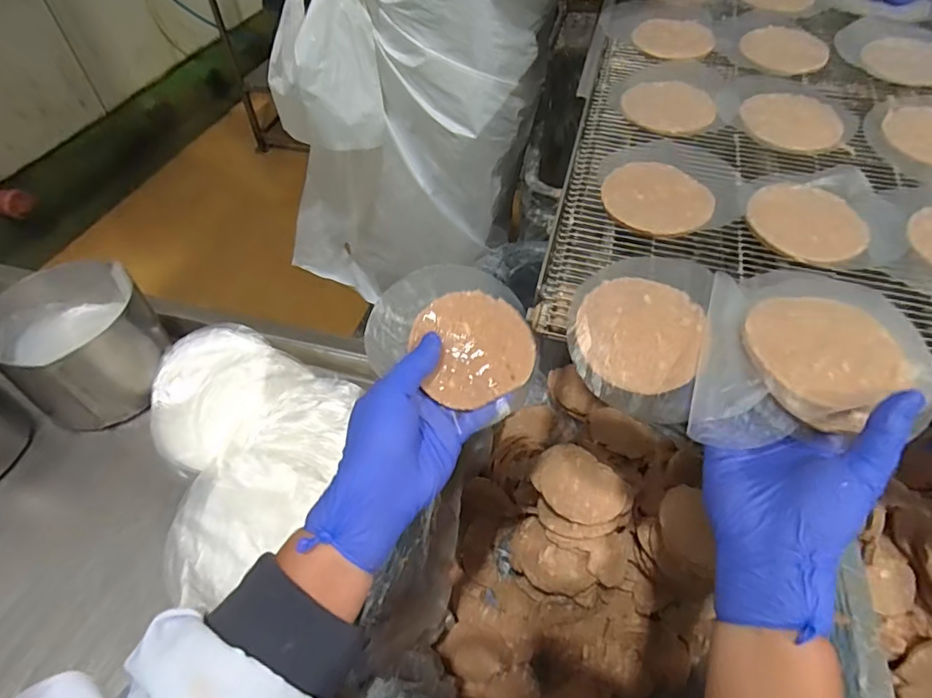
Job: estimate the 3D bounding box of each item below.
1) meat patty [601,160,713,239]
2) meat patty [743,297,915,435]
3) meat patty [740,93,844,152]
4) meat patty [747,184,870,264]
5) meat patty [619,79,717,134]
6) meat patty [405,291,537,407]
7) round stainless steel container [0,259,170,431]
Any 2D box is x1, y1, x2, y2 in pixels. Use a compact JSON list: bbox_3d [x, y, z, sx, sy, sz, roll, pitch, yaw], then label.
[{"bbox_3d":[0.157,-0.124,0.423,0.084,0.008,0.082,21,61,15],"label":"meat patty"},{"bbox_3d":[0.218,0.003,0.320,0.087,0.014,0.084,-32,61,-17],"label":"meat patty"},{"bbox_3d":[0.300,-0.212,0.476,0.077,0.010,0.080,-1,57,2],"label":"meat patty"},{"bbox_3d":[0.266,-0.099,0.401,0.084,0.006,0.077,27,62,19],"label":"meat patty"},{"bbox_3d":[0.194,-0.234,0.496,0.080,0.006,0.082,-1,57,2],"label":"meat patty"},{"bbox_3d":[0.007,-0.002,0.354,0.079,0.010,0.078,2,74,-7],"label":"meat patty"},{"bbox_3d":[-0.395,-0.005,0.538,0.136,0.095,0.146,0,52,0],"label":"round stainless steel container"}]

